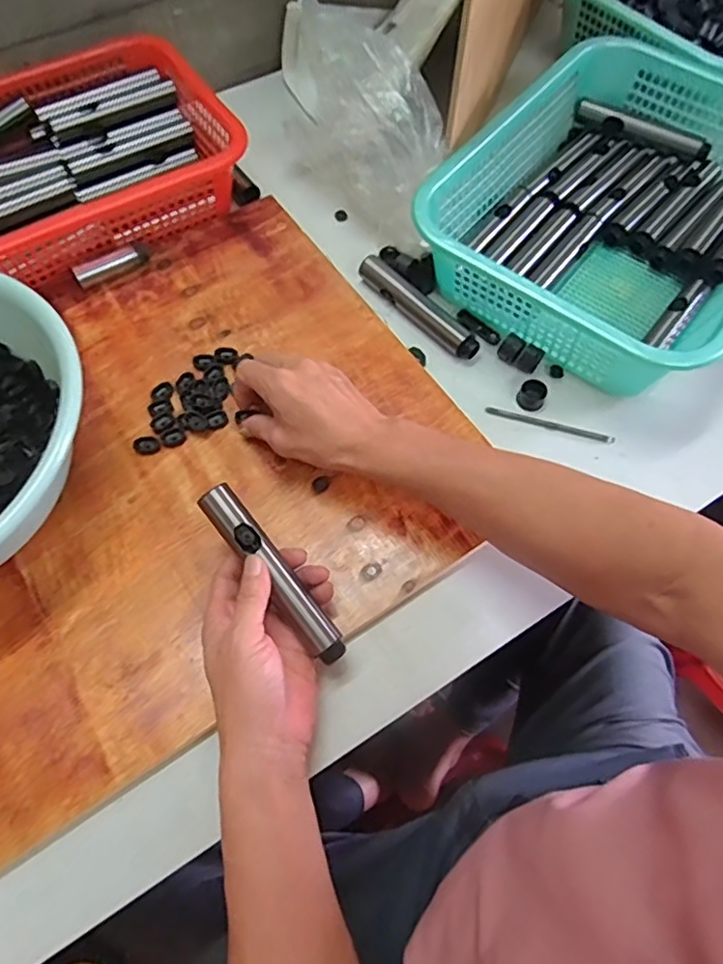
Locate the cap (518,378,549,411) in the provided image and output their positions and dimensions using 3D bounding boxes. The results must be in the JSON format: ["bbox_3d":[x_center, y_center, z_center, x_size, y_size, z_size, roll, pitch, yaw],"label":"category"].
[{"bbox_3d":[0.161,-0.082,0.564,0.025,0.012,0.028,28,68,12],"label":"cap"}]

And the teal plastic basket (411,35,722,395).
[{"bbox_3d":[0.259,-0.273,0.603,0.301,0.102,0.380,36,70,15],"label":"teal plastic basket"}]

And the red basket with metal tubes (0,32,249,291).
[{"bbox_3d":[-0.308,-0.327,0.621,0.325,0.069,0.225,-31,69,-14],"label":"red basket with metal tubes"}]

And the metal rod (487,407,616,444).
[{"bbox_3d":[0.175,-0.053,0.561,0.117,0.008,0.008,17,67,4],"label":"metal rod"}]

